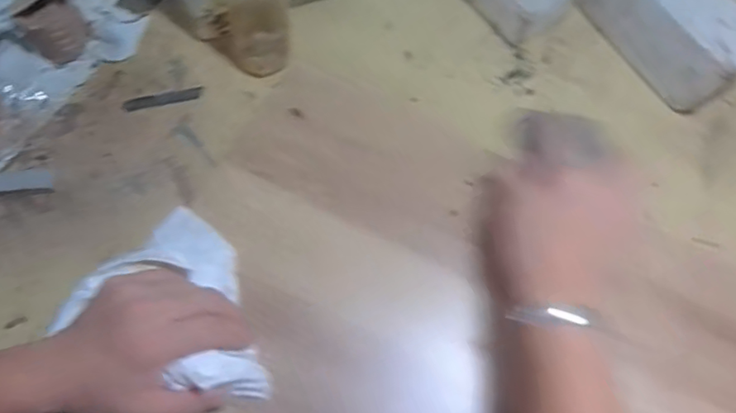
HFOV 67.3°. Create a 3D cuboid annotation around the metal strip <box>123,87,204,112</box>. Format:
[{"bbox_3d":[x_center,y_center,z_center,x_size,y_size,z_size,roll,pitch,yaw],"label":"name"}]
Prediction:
[{"bbox_3d":[-0.255,-0.135,0.688,0.096,0.006,0.016,-11,68,-7],"label":"metal strip"}]

